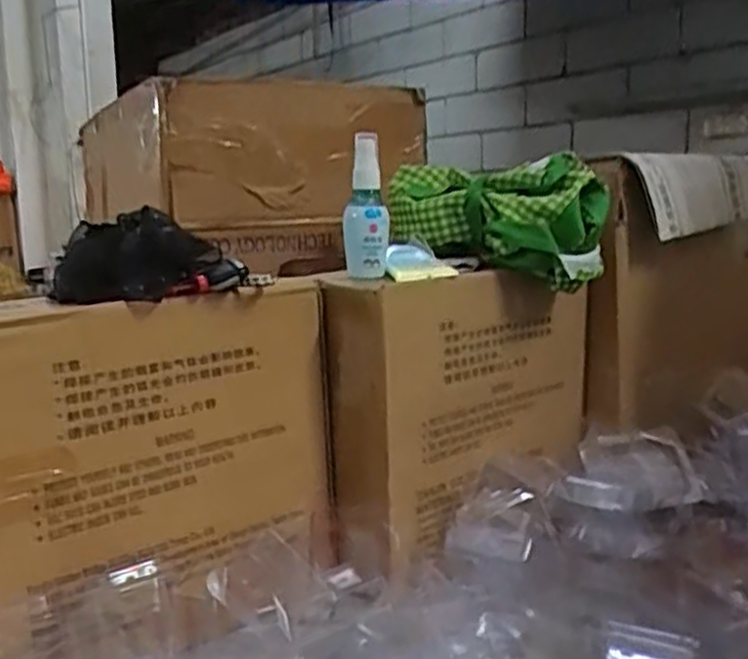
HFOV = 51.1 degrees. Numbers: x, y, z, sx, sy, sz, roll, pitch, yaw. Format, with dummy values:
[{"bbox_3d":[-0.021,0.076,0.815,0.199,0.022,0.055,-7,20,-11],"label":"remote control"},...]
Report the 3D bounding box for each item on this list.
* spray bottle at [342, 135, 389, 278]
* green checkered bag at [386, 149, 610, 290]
[{"bbox_3d":[-0.007,-0.102,0.658,0.037,0.116,0.030,-1,9,3],"label":"spray bottle"},{"bbox_3d":[0.110,-0.101,0.728,0.090,0.101,0.200,-10,13,-42],"label":"green checkered bag"}]

